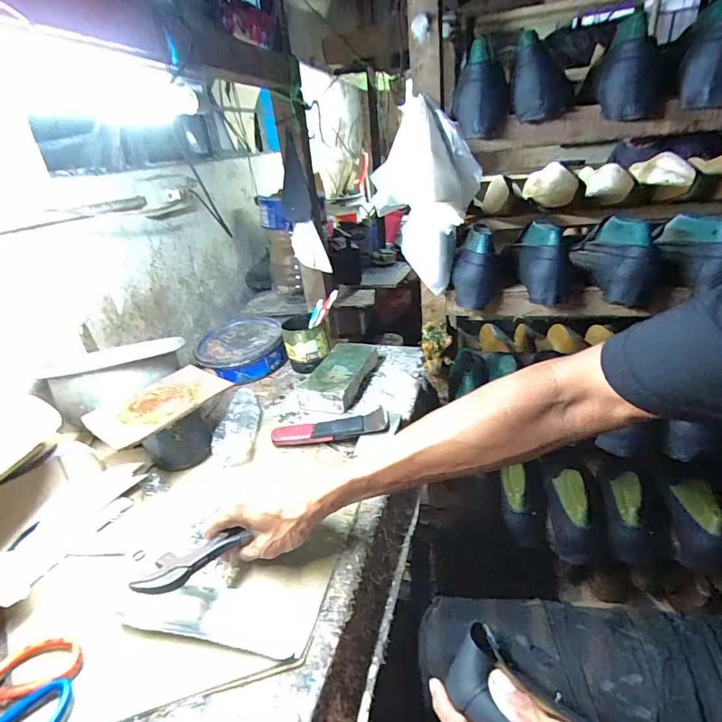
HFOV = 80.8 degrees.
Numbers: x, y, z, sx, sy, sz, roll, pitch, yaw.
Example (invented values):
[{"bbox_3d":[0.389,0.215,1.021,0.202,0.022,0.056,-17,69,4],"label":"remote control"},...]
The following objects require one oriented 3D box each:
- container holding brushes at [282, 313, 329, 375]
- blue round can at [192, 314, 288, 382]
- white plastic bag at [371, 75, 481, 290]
[{"bbox_3d":[-0.111,-0.038,0.853,0.084,0.102,0.087,-11,27,-10],"label":"container holding brushes"},{"bbox_3d":[-0.255,-0.027,0.905,0.173,0.064,0.187,-13,27,-13],"label":"blue round can"},{"bbox_3d":[0.098,-0.241,0.647,0.154,0.252,0.064,-2,27,8],"label":"white plastic bag"}]

